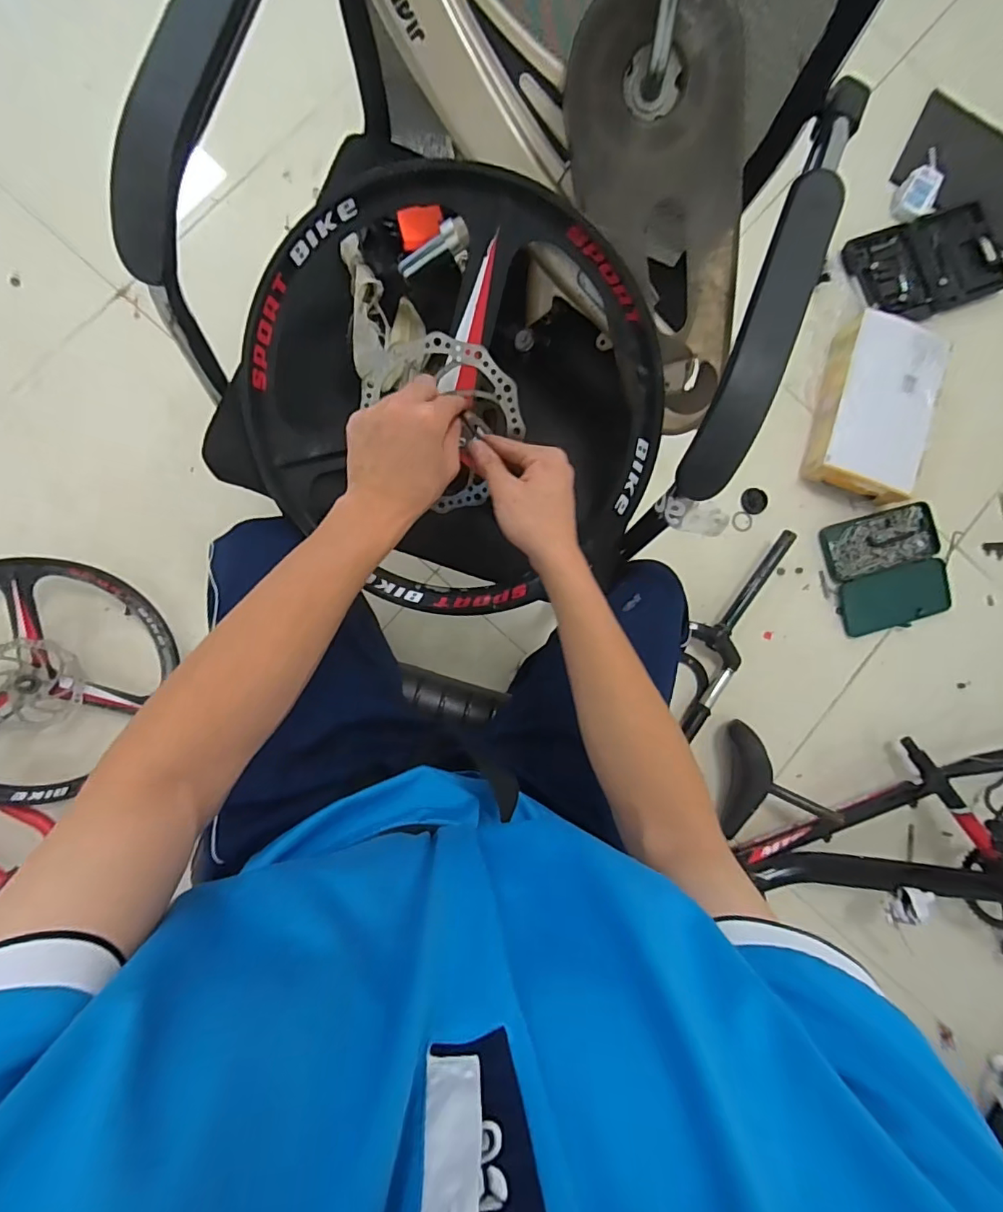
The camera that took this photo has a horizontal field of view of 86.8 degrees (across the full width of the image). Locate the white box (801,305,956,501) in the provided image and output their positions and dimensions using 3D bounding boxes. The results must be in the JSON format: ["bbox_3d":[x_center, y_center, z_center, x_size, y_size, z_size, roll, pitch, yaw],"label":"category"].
[{"bbox_3d":[0.759,-0.396,1.079,0.203,0.101,0.339,15,87,-4],"label":"white box"}]

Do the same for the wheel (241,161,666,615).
[{"bbox_3d":[-0.045,-0.198,0.544,0.390,0.129,0.399,2,113,4],"label":"wheel"}]

